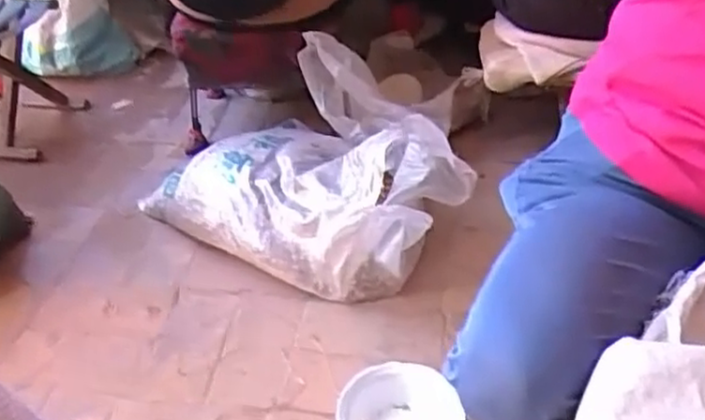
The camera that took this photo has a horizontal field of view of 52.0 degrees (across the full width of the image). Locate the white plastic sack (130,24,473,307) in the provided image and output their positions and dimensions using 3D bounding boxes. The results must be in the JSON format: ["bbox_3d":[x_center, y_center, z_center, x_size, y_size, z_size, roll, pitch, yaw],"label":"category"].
[{"bbox_3d":[-0.093,-0.080,1.341,0.500,0.269,0.388,31,50,34],"label":"white plastic sack"}]

